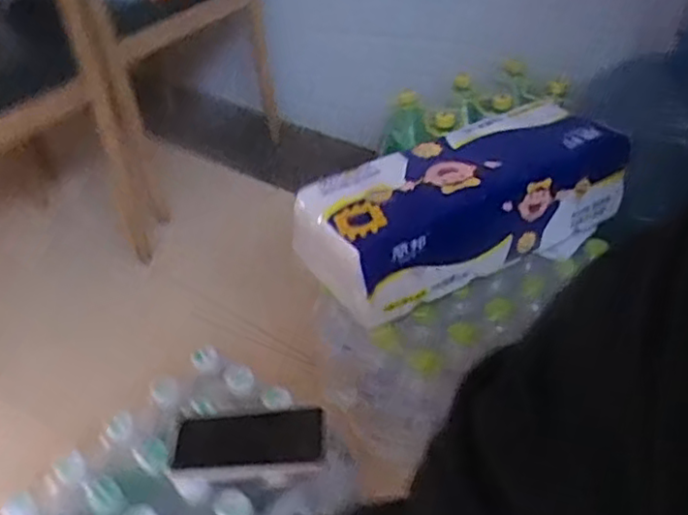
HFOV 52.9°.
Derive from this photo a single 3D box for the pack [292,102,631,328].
[{"bbox_3d":[0.155,-0.073,0.916,0.419,0.125,0.174,-22,41,-20],"label":"pack"}]

